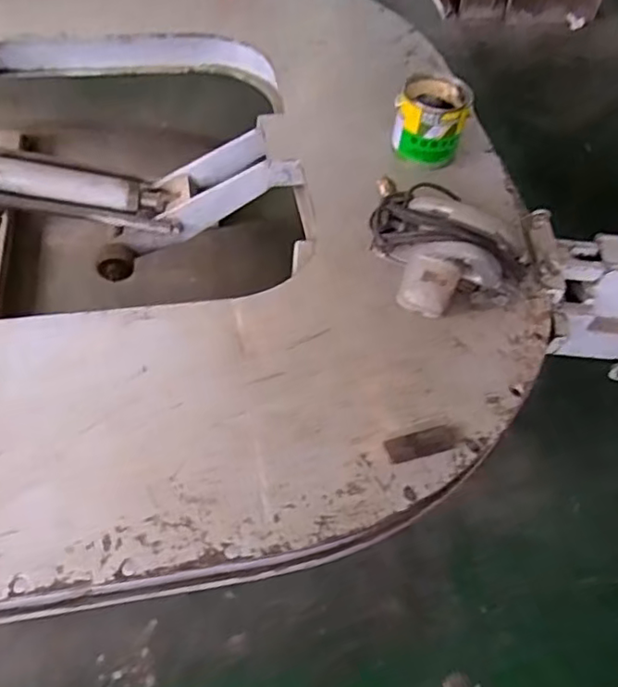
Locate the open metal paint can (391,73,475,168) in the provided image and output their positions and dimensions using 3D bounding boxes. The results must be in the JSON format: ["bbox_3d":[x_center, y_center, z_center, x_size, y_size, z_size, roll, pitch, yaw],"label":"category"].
[{"bbox_3d":[0.292,-0.544,1.446,0.162,0.138,0.197,14,57,5],"label":"open metal paint can"}]

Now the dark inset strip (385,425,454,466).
[{"bbox_3d":[0.192,0.168,1.015,0.122,0.025,0.046,-14,59,-13],"label":"dark inset strip"}]

